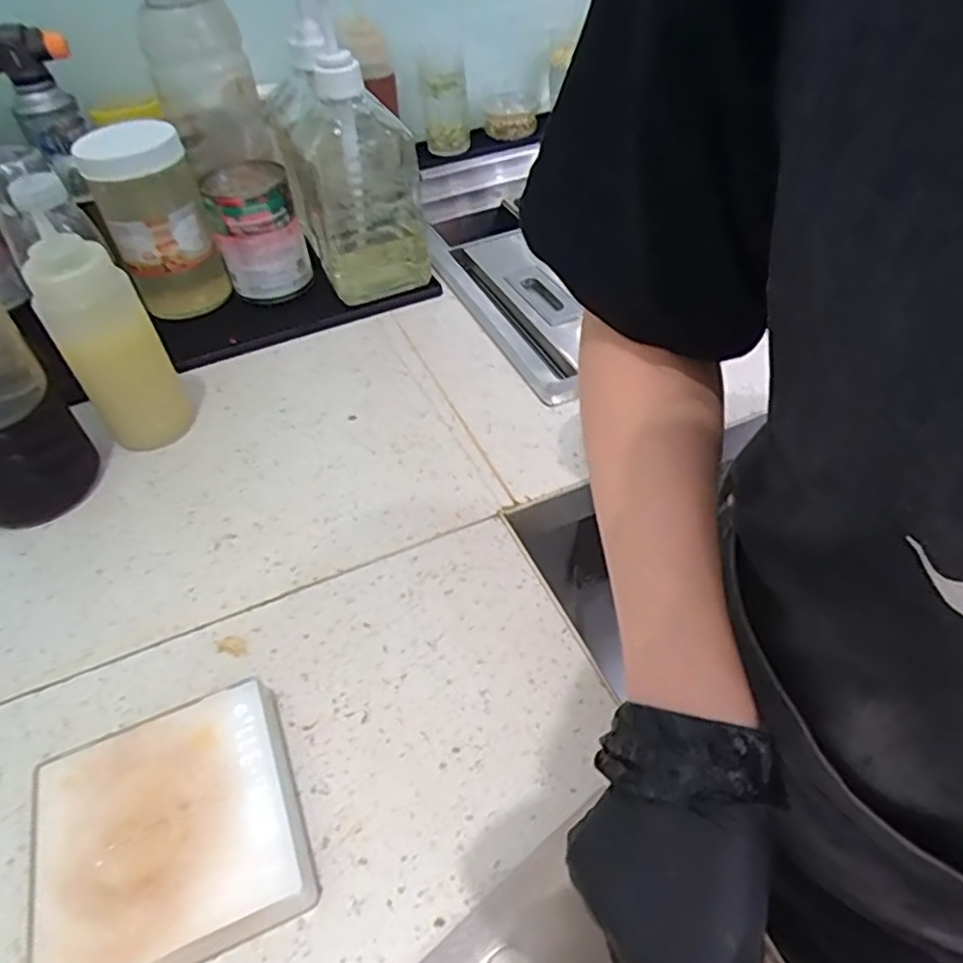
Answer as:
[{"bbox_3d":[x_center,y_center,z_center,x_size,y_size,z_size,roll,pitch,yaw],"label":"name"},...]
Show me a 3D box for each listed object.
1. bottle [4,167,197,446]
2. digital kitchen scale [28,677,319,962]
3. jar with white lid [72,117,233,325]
[{"bbox_3d":[-0.289,-0.120,0.527,0.063,0.205,0.078,-24,48,-17],"label":"bottle"},{"bbox_3d":[-0.159,0.177,0.352,0.121,0.027,0.125,-21,47,-14],"label":"digital kitchen scale"},{"bbox_3d":[-0.316,-0.251,0.679,0.092,0.172,0.082,-22,47,-15],"label":"jar with white lid"}]

